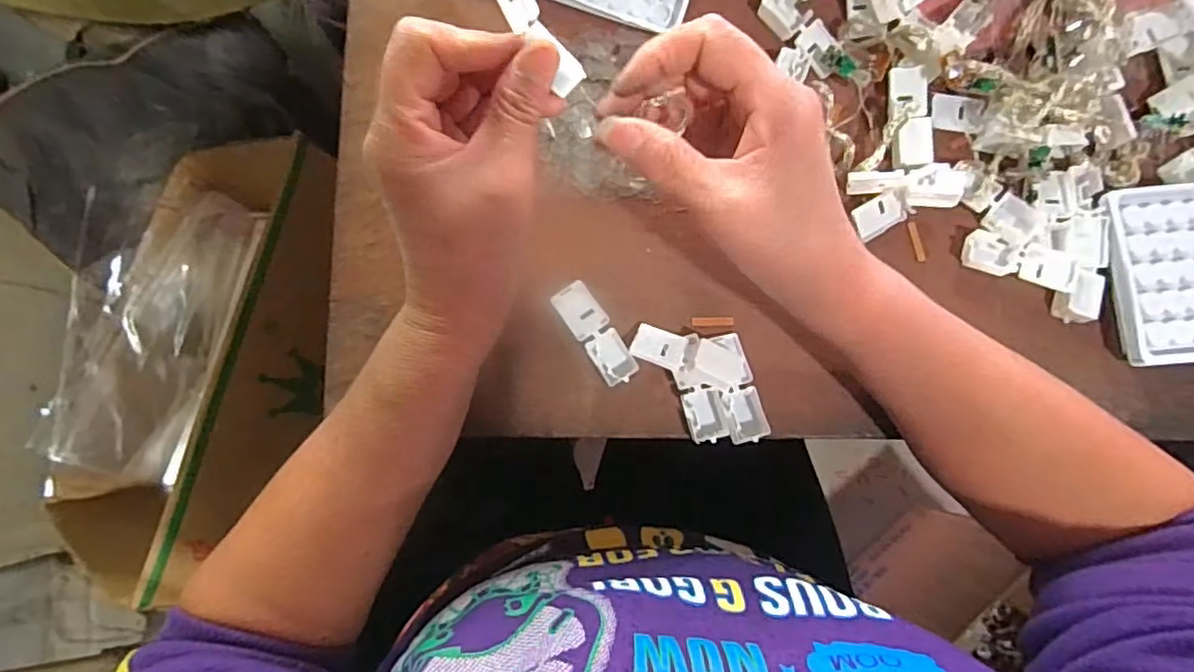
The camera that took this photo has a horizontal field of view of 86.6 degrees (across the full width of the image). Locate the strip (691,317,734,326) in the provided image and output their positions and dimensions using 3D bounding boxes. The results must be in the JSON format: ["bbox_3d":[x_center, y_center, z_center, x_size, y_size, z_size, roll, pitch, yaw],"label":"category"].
[{"bbox_3d":[0.061,-0.008,0.335,0.023,0.004,0.005,-2,83,-3],"label":"strip"}]

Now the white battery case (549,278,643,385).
[{"bbox_3d":[-0.001,-0.001,0.324,0.019,0.008,0.055,-34,86,-6],"label":"white battery case"}]

